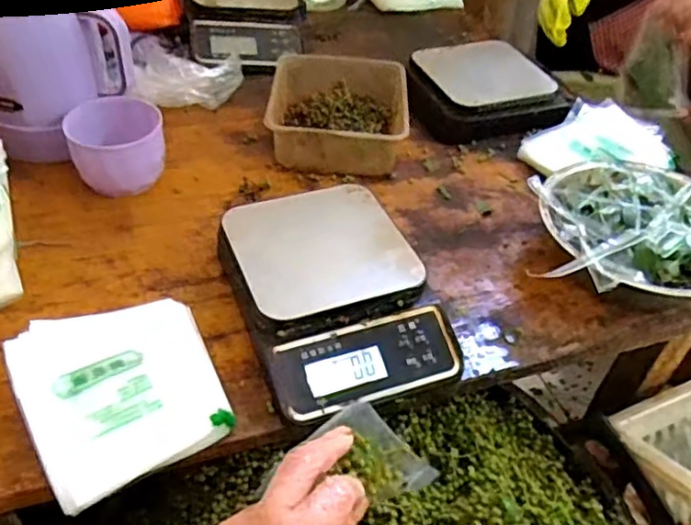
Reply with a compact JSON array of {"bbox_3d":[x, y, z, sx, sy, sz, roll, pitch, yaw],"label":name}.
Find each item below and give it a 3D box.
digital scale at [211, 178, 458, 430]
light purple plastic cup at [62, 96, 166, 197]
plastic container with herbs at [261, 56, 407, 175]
[{"bbox_3d":[-0.014,0.028,0.549,0.148,0.058,0.206,-14,47,-20],"label":"digital scale"},{"bbox_3d":[-0.226,-0.110,0.655,0.091,0.073,0.078,-12,46,-18],"label":"light purple plastic cup"},{"bbox_3d":[-0.009,-0.168,0.740,0.145,0.060,0.175,0,44,-6],"label":"plastic container with herbs"}]

